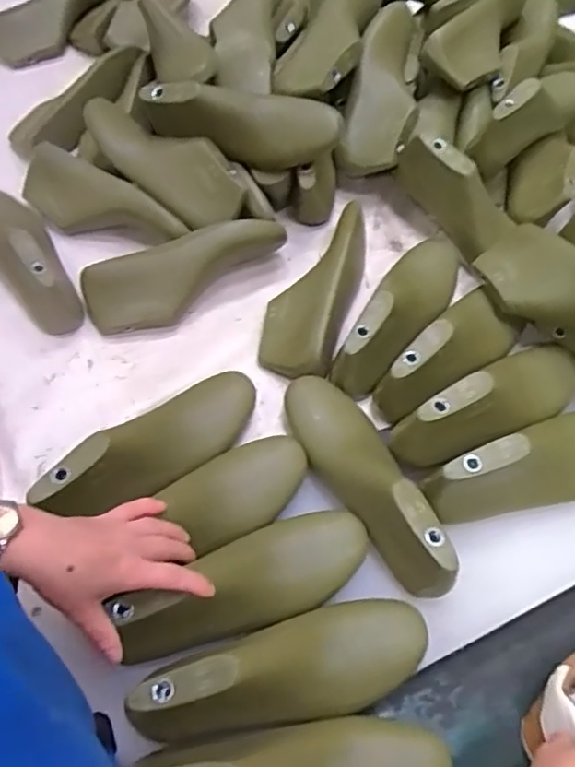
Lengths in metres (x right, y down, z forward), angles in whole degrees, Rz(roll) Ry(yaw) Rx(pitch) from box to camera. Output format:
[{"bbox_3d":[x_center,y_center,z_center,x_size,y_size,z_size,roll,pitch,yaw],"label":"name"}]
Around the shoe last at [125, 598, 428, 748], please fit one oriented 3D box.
[{"bbox_3d":[-0.004,0.238,0.505,0.247,0.082,0.081,-6,58,-20],"label":"shoe last"}]

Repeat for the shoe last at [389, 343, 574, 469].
[{"bbox_3d":[0.222,0.017,0.647,0.252,0.088,0.079,-20,60,-27],"label":"shoe last"}]

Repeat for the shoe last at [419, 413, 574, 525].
[{"bbox_3d":[0.261,0.072,0.601,0.256,0.079,0.086,-22,61,-14],"label":"shoe last"}]

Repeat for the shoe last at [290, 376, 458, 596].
[{"bbox_3d":[0.076,0.089,0.595,0.072,0.088,0.251,-25,62,-15],"label":"shoe last"}]

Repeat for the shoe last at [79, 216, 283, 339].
[{"bbox_3d":[-0.121,-0.140,0.733,0.243,0.072,0.089,-27,63,-16],"label":"shoe last"}]

